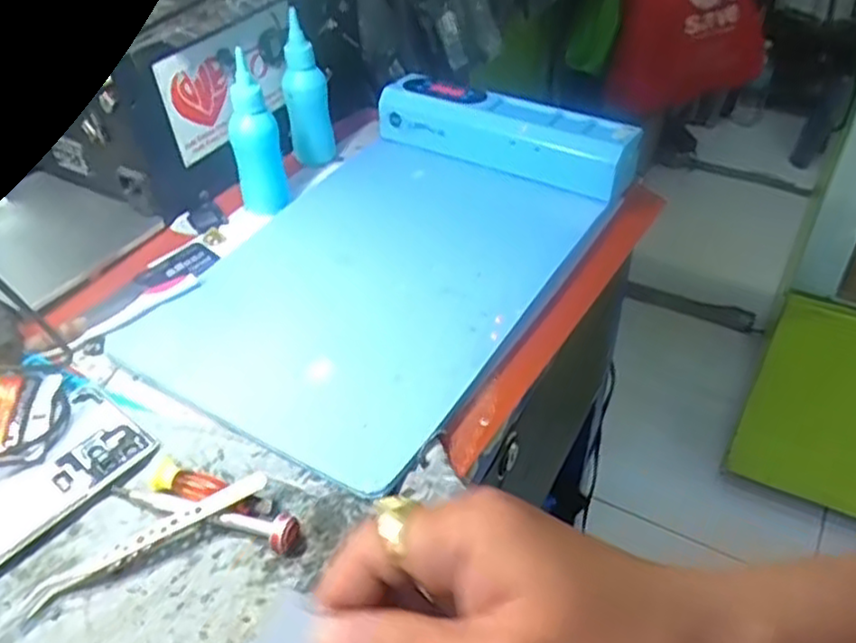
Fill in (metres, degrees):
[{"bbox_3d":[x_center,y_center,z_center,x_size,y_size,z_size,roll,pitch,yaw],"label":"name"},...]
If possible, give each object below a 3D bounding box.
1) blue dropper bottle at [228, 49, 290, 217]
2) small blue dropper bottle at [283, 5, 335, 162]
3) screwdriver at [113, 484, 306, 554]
[{"bbox_3d":[-0.125,-0.131,0.523,0.034,0.113,0.027,-14,43,-11],"label":"blue dropper bottle"},{"bbox_3d":[-0.096,-0.182,0.573,0.028,0.114,0.028,-33,50,-28],"label":"small blue dropper bottle"},{"bbox_3d":[-0.112,0.092,0.351,0.102,0.018,0.015,10,44,14],"label":"screwdriver"}]

